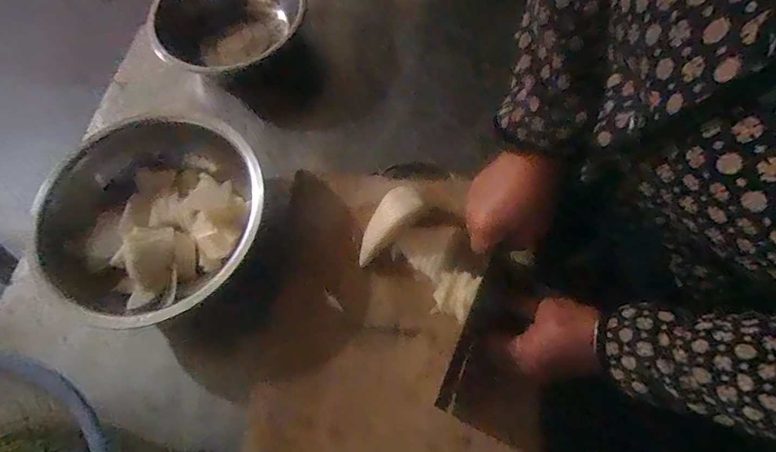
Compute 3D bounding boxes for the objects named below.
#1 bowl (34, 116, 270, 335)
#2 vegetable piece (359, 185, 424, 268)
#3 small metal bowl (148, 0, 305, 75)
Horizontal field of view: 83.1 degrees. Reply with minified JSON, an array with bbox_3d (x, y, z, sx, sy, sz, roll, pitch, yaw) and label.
[{"bbox_3d":[-0.281,-0.012,0.532,0.251,0.076,0.268,0,67,1],"label":"bowl"},{"bbox_3d":[-0.003,0.000,0.512,0.043,0.018,0.103,39,96,16],"label":"vegetable piece"},{"bbox_3d":[-0.224,-0.292,0.638,0.196,0.095,0.203,0,67,1],"label":"small metal bowl"}]

